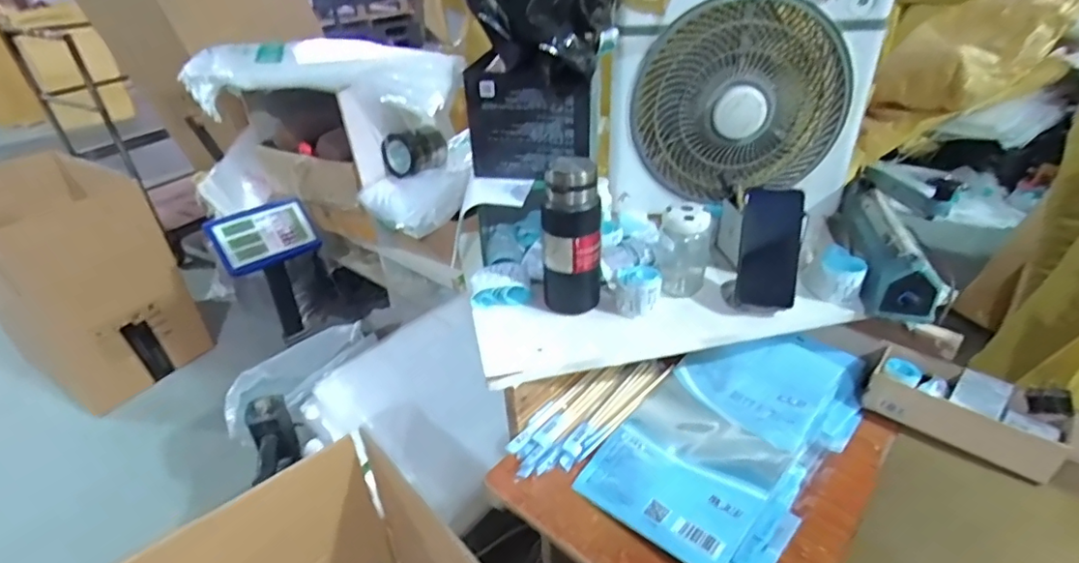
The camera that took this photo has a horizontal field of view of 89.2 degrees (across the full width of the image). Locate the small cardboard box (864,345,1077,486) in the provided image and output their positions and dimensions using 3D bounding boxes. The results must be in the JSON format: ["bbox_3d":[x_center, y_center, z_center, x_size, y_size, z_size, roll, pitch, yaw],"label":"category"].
[{"bbox_3d":[0.551,0.162,0.709,0.205,0.074,0.082,23,40,33],"label":"small cardboard box"}]

